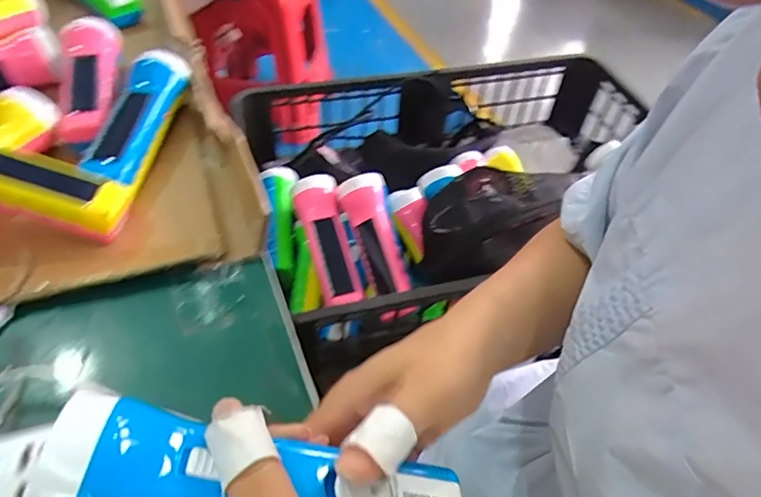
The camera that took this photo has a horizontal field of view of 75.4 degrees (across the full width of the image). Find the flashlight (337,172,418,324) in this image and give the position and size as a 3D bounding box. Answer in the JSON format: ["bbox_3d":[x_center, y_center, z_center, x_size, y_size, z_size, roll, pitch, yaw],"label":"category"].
[{"bbox_3d":[0.000,-0.003,0.540,0.050,0.042,0.161,-14,78,-15],"label":"flashlight"}]

